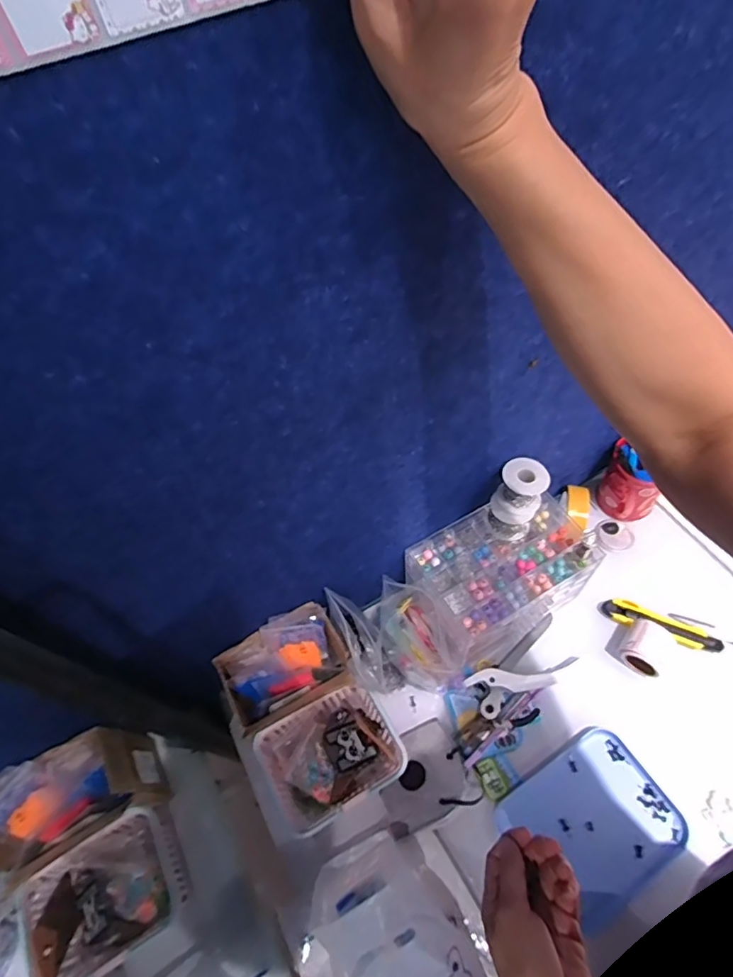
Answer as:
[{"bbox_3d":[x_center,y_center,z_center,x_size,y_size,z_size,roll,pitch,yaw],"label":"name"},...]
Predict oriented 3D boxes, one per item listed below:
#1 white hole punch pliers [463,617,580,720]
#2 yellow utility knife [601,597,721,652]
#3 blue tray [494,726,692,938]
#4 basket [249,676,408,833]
[{"bbox_3d":[0.210,0.245,0.714,0.158,0.034,0.065,-32,60,-15],"label":"white hole punch pliers"},{"bbox_3d":[0.414,0.192,0.744,0.152,0.019,0.039,20,61,17],"label":"yellow utility knife"},{"bbox_3d":[0.272,0.394,0.630,0.177,0.016,0.151,-31,60,-15],"label":"blue tray"},{"bbox_3d":[-0.043,0.326,0.648,0.162,0.067,0.127,-28,59,-13],"label":"basket"}]

